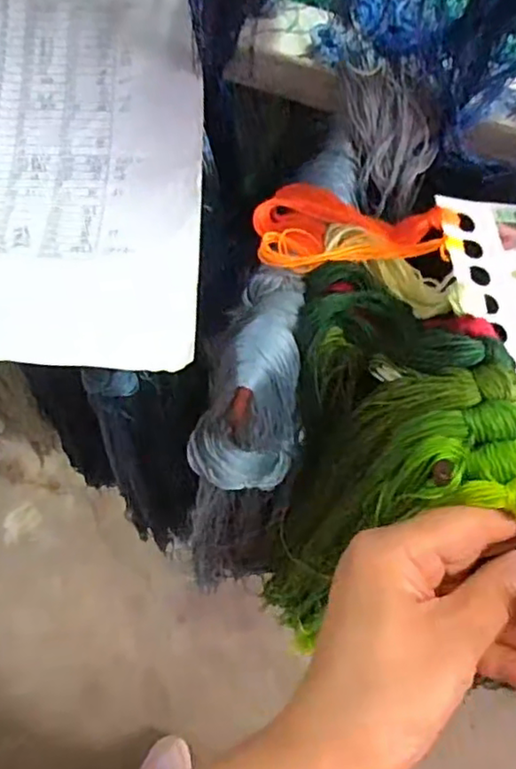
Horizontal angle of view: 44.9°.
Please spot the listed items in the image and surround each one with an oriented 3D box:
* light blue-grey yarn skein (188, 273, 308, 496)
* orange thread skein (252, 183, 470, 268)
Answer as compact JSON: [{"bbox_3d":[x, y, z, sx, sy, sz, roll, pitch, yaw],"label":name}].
[{"bbox_3d":[-0.008,-0.003,0.355,0.063,0.110,0.097,0,64,-3],"label":"light blue-grey yarn skein"},{"bbox_3d":[0.052,-0.085,0.335,0.107,0.020,0.052,6,63,14],"label":"orange thread skein"}]

